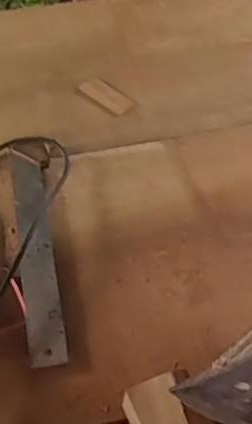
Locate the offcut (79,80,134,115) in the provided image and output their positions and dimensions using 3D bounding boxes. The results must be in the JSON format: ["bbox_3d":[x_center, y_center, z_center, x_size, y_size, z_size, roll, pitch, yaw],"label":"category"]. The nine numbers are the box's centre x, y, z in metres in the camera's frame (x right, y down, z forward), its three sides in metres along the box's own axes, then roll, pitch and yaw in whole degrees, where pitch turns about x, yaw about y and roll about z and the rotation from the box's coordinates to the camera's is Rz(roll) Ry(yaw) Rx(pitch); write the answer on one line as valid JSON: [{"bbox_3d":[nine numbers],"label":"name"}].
[{"bbox_3d":[-0.027,-0.161,0.821,0.082,0.006,0.028,35,57,24],"label":"offcut"}]

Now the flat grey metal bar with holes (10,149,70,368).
[{"bbox_3d":[-0.099,0.036,0.650,0.037,0.009,0.278,-6,53,-10],"label":"flat grey metal bar with holes"}]

